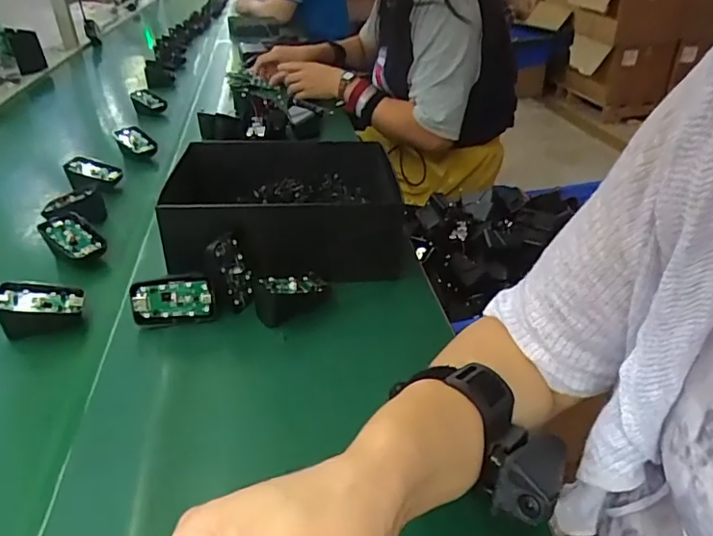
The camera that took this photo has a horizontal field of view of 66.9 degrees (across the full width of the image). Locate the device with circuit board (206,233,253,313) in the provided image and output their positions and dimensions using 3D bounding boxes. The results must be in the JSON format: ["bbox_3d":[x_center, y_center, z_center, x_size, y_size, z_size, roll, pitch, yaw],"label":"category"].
[{"bbox_3d":[-0.117,0.004,0.510,0.012,0.072,0.040,4,30,33],"label":"device with circuit board"}]

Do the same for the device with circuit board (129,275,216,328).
[{"bbox_3d":[-0.166,0.032,0.490,0.069,0.052,0.015,-10,33,-14],"label":"device with circuit board"}]

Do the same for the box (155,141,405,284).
[{"bbox_3d":[-0.076,-0.064,0.599,0.236,0.093,0.196,-5,32,-6],"label":"box"}]

